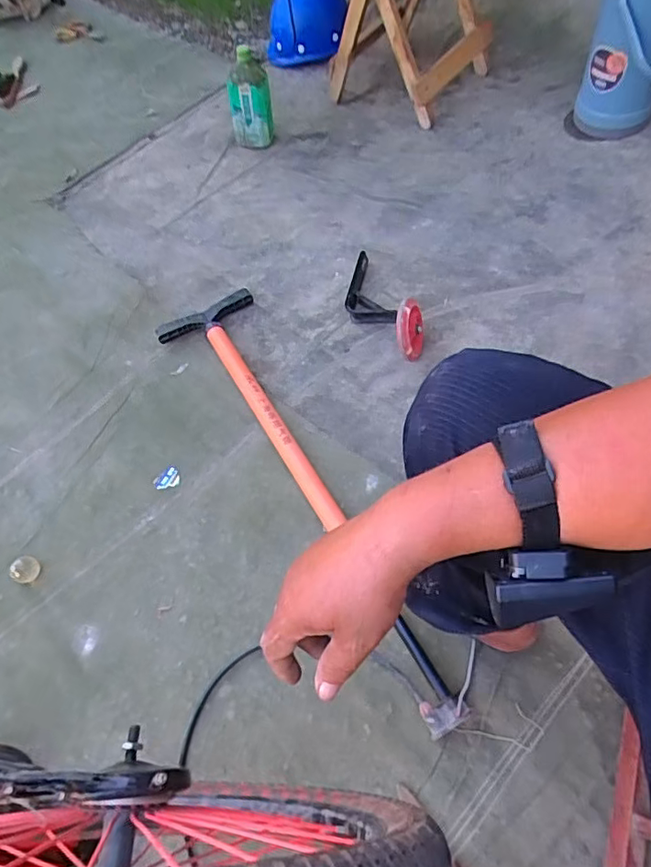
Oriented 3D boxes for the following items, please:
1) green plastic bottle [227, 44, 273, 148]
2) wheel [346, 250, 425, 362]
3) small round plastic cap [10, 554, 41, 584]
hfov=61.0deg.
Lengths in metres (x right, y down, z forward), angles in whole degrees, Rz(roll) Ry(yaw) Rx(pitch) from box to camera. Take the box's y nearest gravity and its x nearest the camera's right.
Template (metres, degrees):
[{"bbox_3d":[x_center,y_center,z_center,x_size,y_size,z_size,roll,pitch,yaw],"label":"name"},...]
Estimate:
[{"bbox_3d":[-0.184,-0.802,1.315,0.100,0.194,0.114,-11,59,2],"label":"green plastic bottle"},{"bbox_3d":[0.100,-0.247,1.015,0.101,0.098,0.255,-27,61,-10],"label":"wheel"},{"bbox_3d":[-0.474,0.212,0.868,0.039,0.032,0.042,-2,58,4],"label":"small round plastic cap"}]

